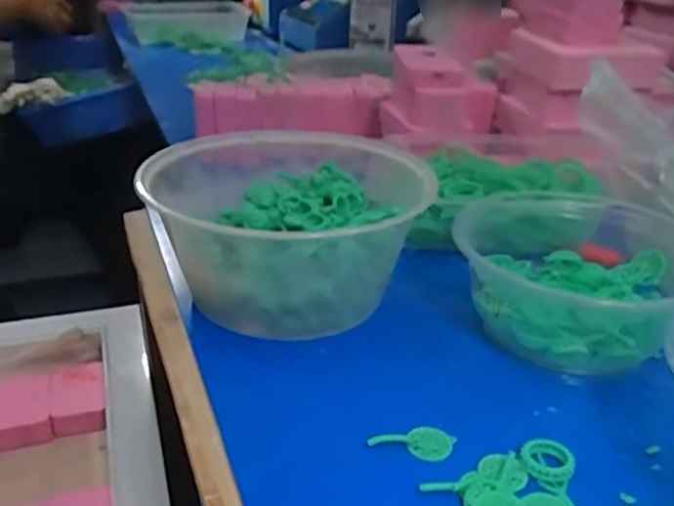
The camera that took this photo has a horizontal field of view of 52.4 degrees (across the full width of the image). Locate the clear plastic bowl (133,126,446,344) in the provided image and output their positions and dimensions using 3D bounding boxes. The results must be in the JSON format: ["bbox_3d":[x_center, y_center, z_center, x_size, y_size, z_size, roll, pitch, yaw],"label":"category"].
[{"bbox_3d":[-0.026,-0.022,0.412,0.150,0.069,0.149,-5,30,3],"label":"clear plastic bowl"}]

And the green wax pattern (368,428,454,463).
[{"bbox_3d":[0.034,0.086,0.306,0.041,0.005,0.019,5,28,-14],"label":"green wax pattern"}]

